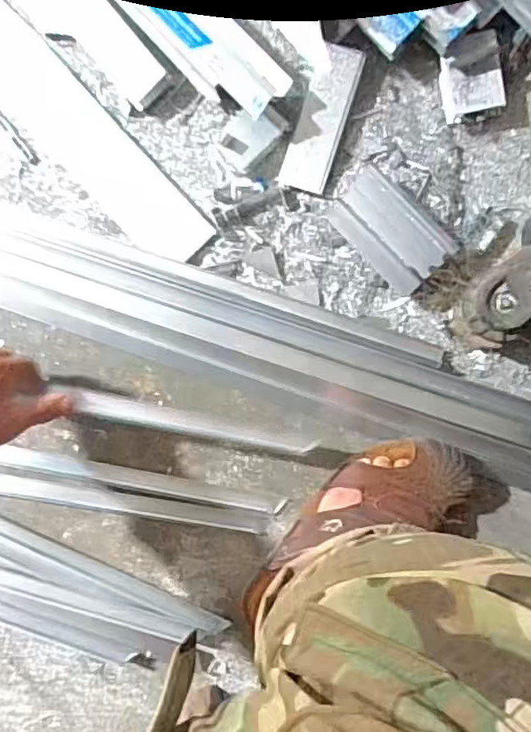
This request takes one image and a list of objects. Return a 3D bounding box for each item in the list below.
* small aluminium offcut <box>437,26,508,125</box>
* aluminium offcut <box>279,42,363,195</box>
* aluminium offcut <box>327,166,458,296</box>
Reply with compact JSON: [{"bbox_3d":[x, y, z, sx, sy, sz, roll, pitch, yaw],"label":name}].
[{"bbox_3d":[0.191,-0.271,0.566,0.053,0.033,0.068,-14,92,2],"label":"small aluminium offcut"},{"bbox_3d":[0.055,-0.235,0.571,0.043,0.014,0.134,18,91,4],"label":"aluminium offcut"},{"bbox_3d":[0.114,-0.125,0.557,0.108,0.046,0.066,43,94,1],"label":"aluminium offcut"}]

